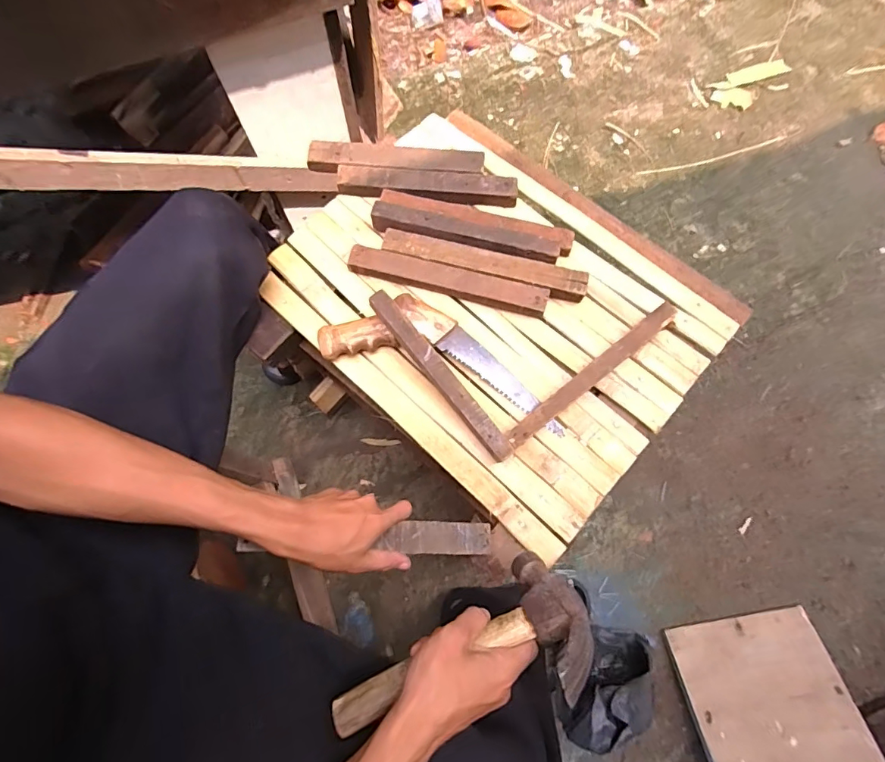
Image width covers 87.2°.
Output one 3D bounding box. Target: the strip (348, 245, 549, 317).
[{"bbox_3d":[0.006,-0.124,0.581,0.248,0.020,0.033,14,74,5],"label":"strip"}]

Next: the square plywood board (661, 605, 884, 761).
[{"bbox_3d":[0.524,0.515,0.742,0.247,0.021,0.248,-11,54,0],"label":"square plywood board"}]

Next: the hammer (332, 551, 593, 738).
[{"bbox_3d":[0.027,0.229,0.367,0.215,0.115,0.023,-29,117,-23],"label":"hammer"}]

